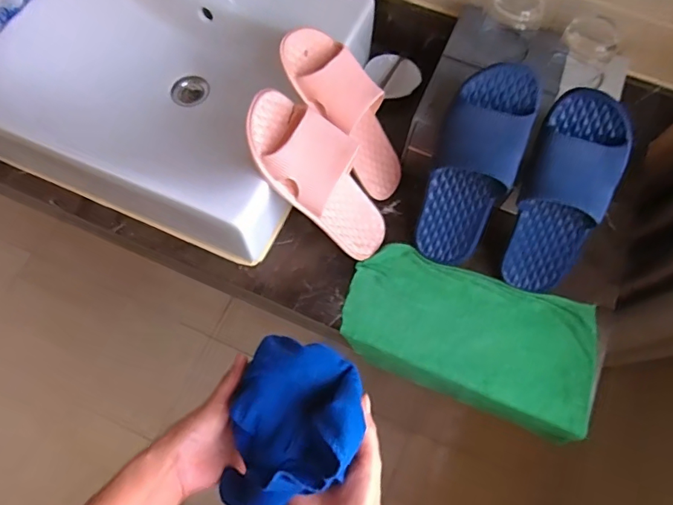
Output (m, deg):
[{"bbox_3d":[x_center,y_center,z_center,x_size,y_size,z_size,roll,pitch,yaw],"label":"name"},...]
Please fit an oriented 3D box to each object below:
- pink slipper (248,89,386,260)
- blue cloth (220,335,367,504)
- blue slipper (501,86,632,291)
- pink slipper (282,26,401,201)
[{"bbox_3d":[-0.010,-0.093,0.623,0.091,0.261,0.106,13,62,47],"label":"pink slipper"},{"bbox_3d":[-0.035,0.143,0.383,0.096,0.076,0.143,13,69,3],"label":"blue cloth"},{"bbox_3d":[0.287,-0.061,0.611,0.109,0.270,0.077,7,34,1],"label":"blue slipper"},{"bbox_3d":[0.030,-0.187,0.656,0.100,0.267,0.079,-48,35,-17],"label":"pink slipper"}]

